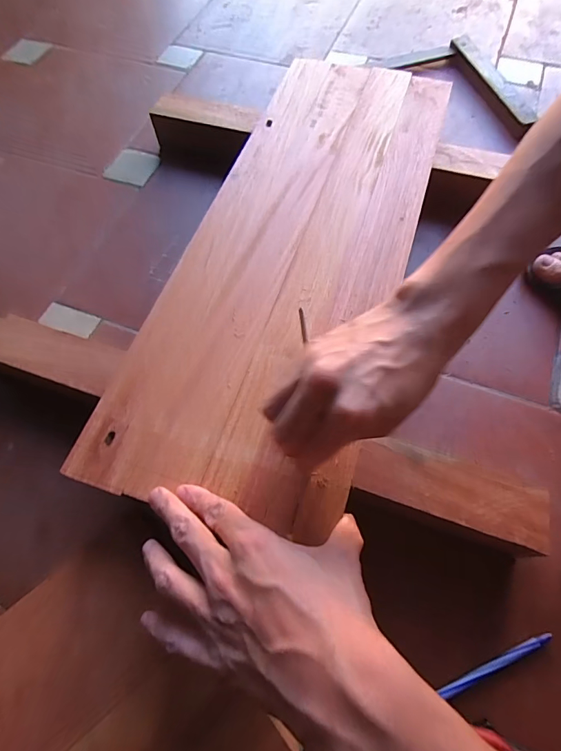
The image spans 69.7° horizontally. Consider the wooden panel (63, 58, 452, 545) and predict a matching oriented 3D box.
[{"bbox_3d":[0.027,-0.155,0.422,0.219,0.009,0.578,18,65,10],"label":"wooden panel"}]

